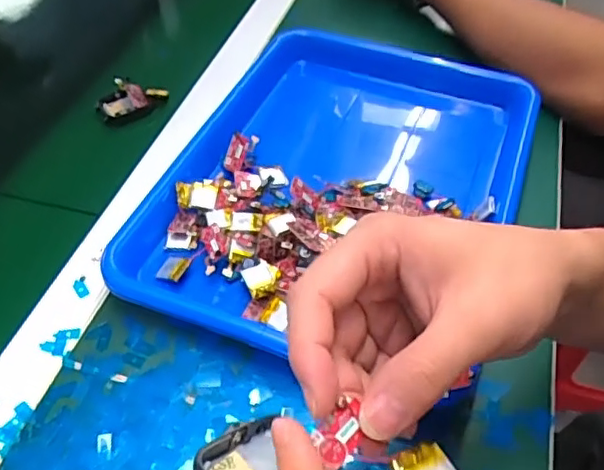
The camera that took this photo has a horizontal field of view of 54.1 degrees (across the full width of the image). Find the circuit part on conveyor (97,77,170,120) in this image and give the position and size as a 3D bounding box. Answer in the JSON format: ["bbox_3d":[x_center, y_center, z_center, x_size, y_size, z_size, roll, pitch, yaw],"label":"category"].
[{"bbox_3d":[-0.158,-0.126,0.546,0.063,0.025,0.035,-22,55,-18],"label":"circuit part on conveyor"}]

